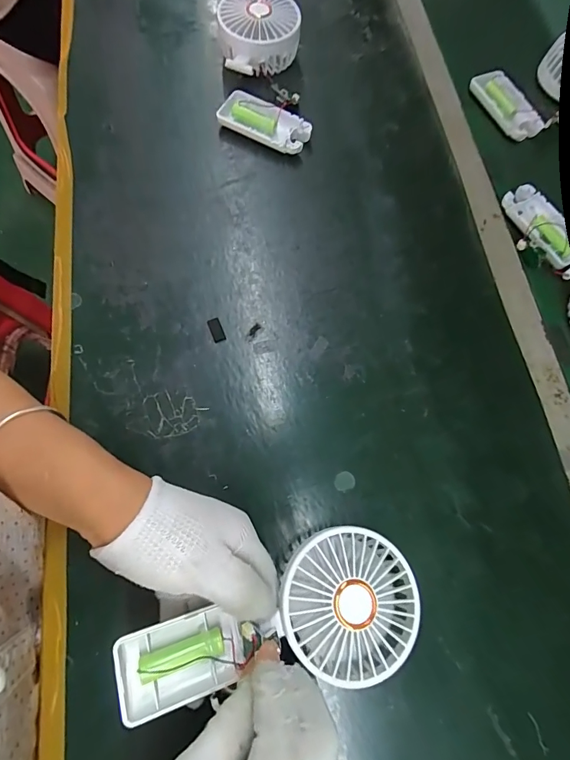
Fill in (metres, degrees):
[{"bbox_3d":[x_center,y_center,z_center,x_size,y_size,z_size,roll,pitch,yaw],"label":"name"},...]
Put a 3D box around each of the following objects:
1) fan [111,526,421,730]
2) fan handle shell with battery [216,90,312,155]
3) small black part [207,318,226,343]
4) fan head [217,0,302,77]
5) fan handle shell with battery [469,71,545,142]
[{"bbox_3d":[-0.006,0.154,0.247,0.181,0.028,0.082,-16,73,-6],"label":"fan"},{"bbox_3d":[-0.022,-0.270,0.421,0.093,0.020,0.044,26,72,6],"label":"fan handle shell with battery"},{"bbox_3d":[-0.060,-0.044,0.349,0.011,0.004,0.023,-21,74,-9],"label":"small black part"},{"bbox_3d":[-0.028,-0.382,0.441,0.088,0.046,0.091,-7,72,-5],"label":"fan head"},{"bbox_3d":[0.256,-0.317,0.460,0.045,0.017,0.095,-26,74,-11],"label":"fan handle shell with battery"}]

